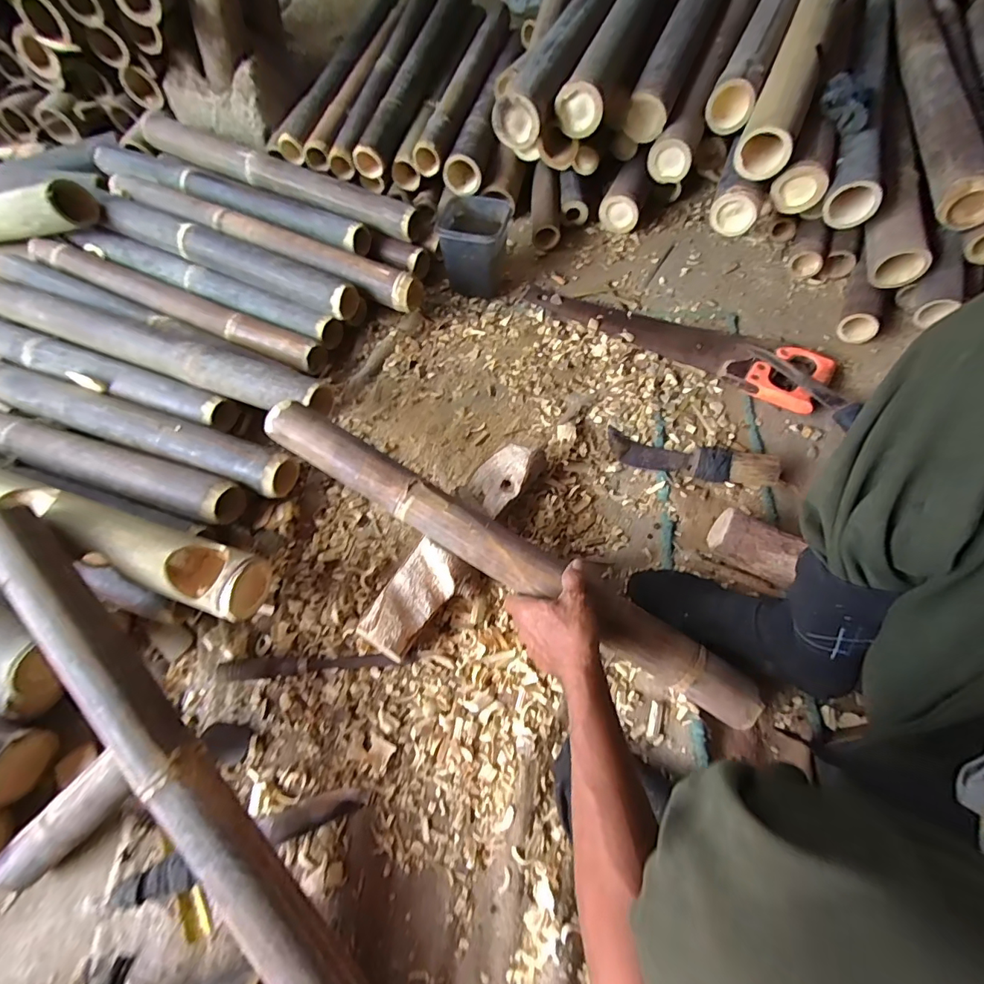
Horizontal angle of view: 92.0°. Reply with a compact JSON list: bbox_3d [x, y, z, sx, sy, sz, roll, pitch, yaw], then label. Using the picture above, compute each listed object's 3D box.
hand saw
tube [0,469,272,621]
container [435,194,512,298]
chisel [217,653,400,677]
[{"bbox_3d":[0.298,-0.266,0.807,0.508,0.033,0.115,24,68,12],"label":"hand saw"},{"bbox_3d":[-0.539,0.035,0.590,0.562,0.068,0.074,17,66,9],"label":"tube"},{"bbox_3d":[-0.033,-0.437,0.839,0.118,0.123,0.127,8,65,5],"label":"container"},{"bbox_3d":[-0.228,0.214,0.590,0.208,0.015,0.023,-2,65,0],"label":"chisel"}]

